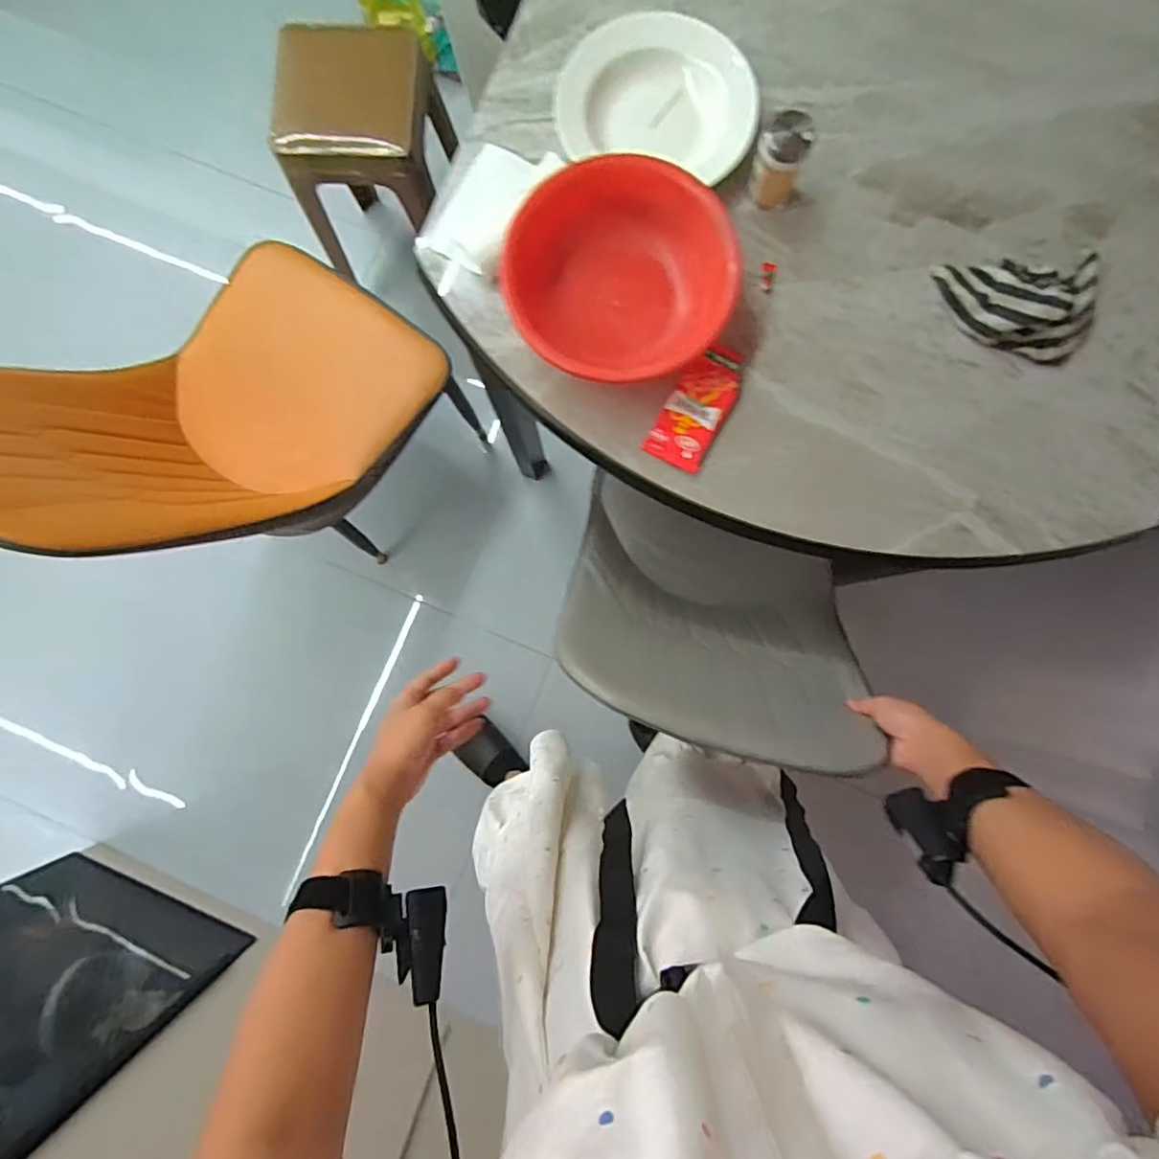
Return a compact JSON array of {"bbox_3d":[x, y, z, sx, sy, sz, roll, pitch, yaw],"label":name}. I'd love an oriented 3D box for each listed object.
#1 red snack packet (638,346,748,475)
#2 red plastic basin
[{"bbox_3d":[0.124,-0.183,0.608,0.062,0.012,0.131,28,85,3],"label":"red snack packet"},{"bbox_3d":[0.041,-0.300,0.601,0.229,0.080,0.222,0,86,1],"label":"red plastic basin"}]

